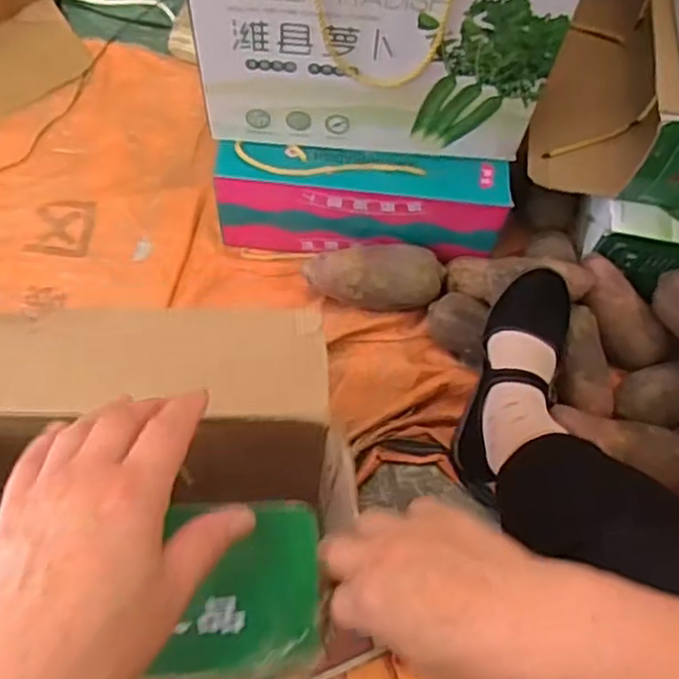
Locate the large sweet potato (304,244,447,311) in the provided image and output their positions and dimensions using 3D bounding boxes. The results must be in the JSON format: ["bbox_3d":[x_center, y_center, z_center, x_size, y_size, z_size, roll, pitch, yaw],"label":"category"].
[{"bbox_3d":[0.045,-0.068,0.831,0.160,0.068,0.066,-6,65,-5],"label":"large sweet potato"}]

